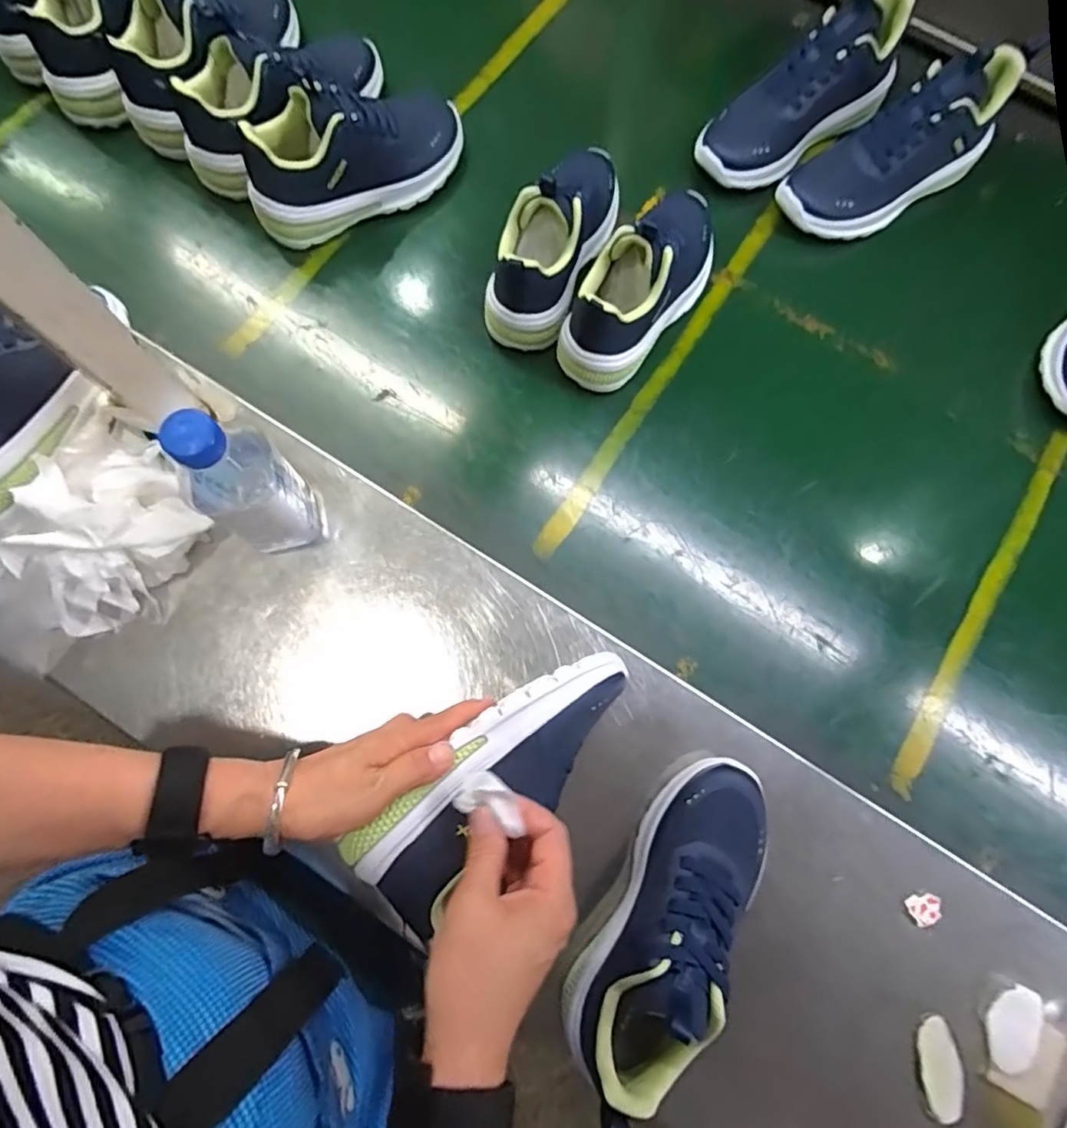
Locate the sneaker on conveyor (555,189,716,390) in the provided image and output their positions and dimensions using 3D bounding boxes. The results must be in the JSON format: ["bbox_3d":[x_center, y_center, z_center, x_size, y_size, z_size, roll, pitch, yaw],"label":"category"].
[{"bbox_3d":[0.108,-0.264,0.540,0.079,0.120,0.223,35,75,5],"label":"sneaker on conveyor"}]

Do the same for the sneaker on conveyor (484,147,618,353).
[{"bbox_3d":[0.031,-0.308,0.558,0.084,0.107,0.219,24,75,2],"label":"sneaker on conveyor"}]

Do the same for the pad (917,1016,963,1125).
[{"bbox_3d":[0.285,0.355,0.425,0.026,0.005,0.060,-3,78,-2],"label":"pad"}]

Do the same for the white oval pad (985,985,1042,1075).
[{"bbox_3d":[0.339,0.327,0.428,0.031,0.009,0.055,29,78,5],"label":"white oval pad"}]

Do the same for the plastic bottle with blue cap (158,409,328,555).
[{"bbox_3d":[-0.203,-0.055,0.428,0.060,0.164,0.057,0,78,-1],"label":"plastic bottle with blue cap"}]

